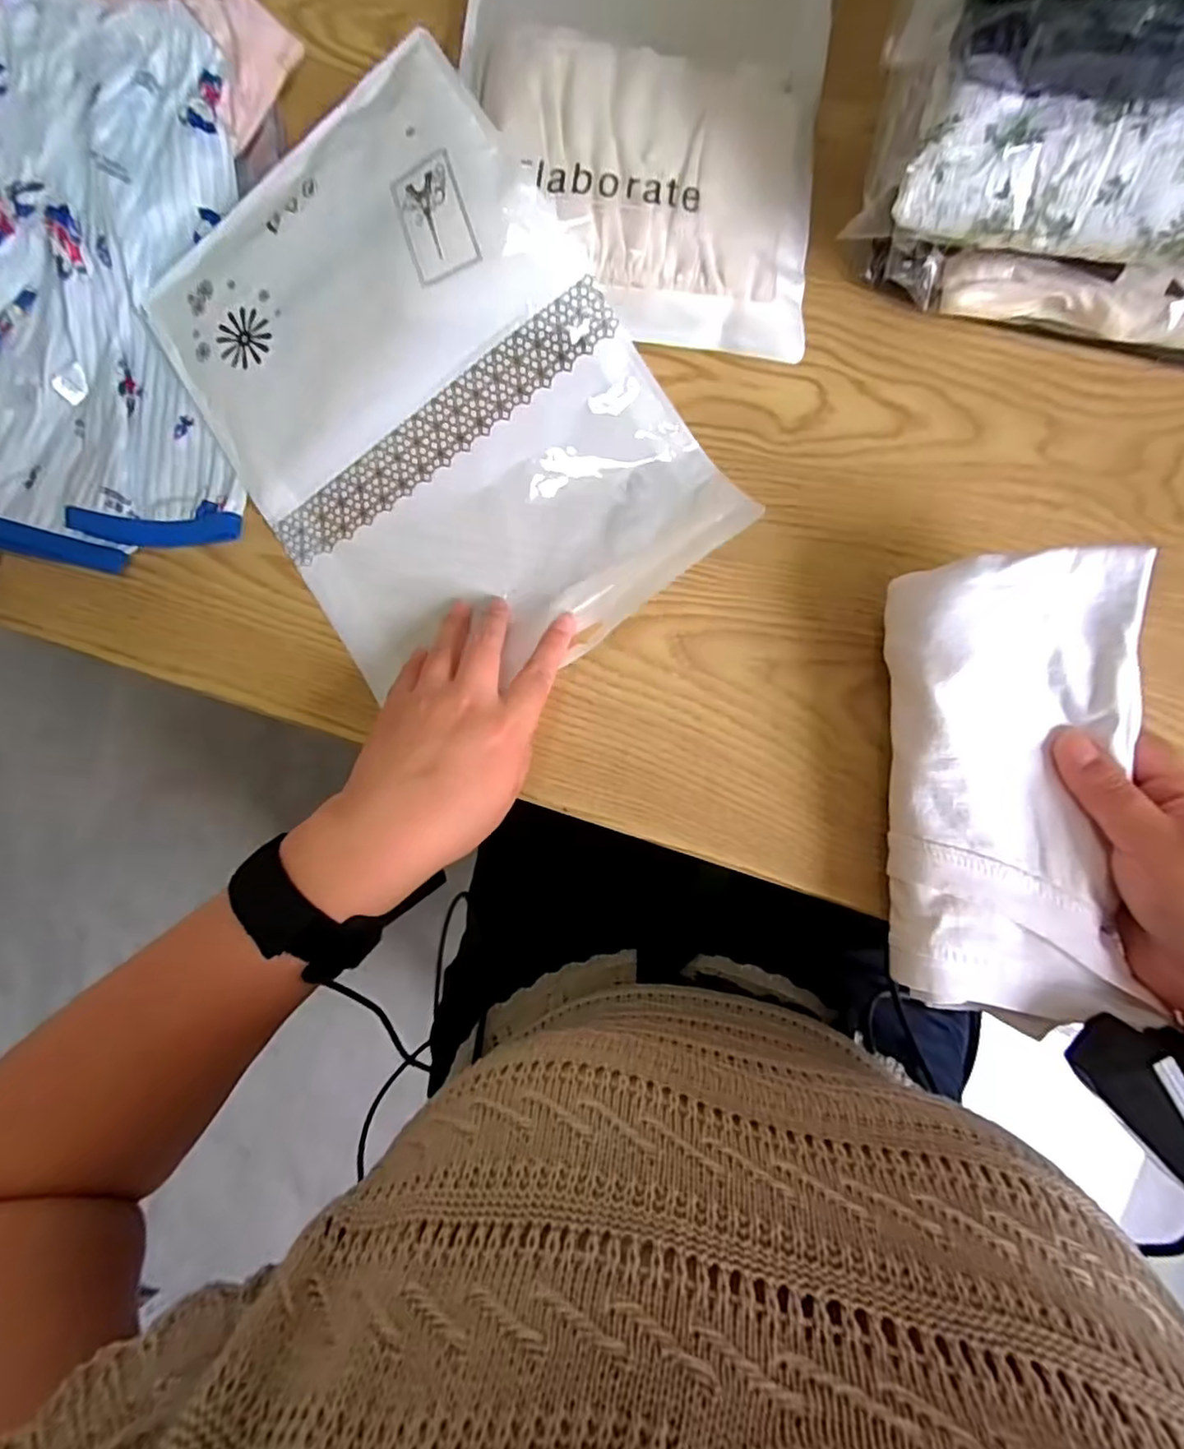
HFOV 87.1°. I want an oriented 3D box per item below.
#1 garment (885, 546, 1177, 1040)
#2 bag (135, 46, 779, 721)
[{"bbox_3d":[0.191,0.028,0.284,0.098,0.031,0.205,3,89,6],"label":"garment"},{"bbox_3d":[-0.099,-0.188,0.360,0.234,0.053,0.337,-36,81,0],"label":"bag"}]

